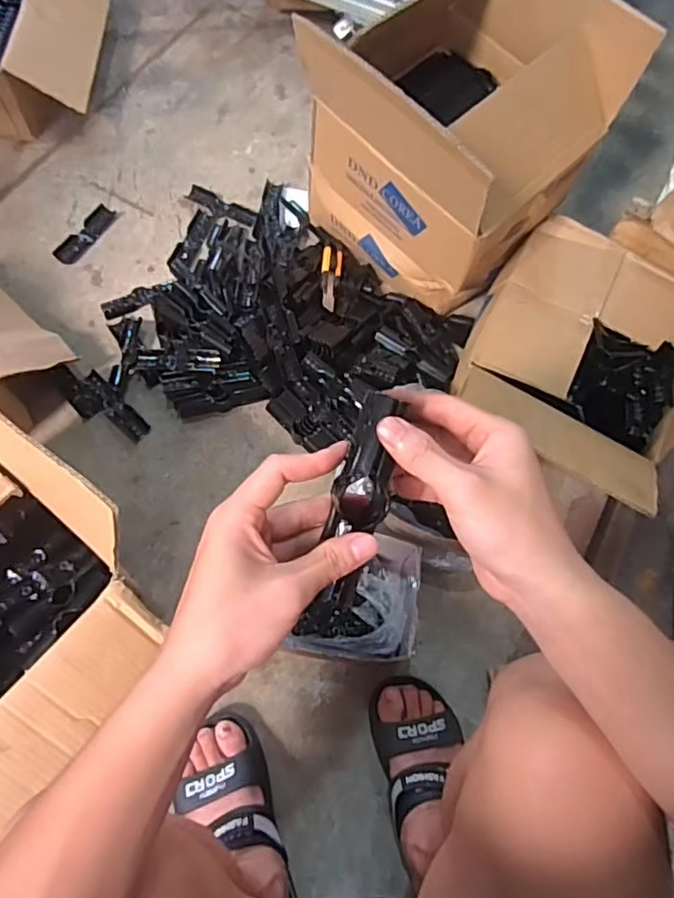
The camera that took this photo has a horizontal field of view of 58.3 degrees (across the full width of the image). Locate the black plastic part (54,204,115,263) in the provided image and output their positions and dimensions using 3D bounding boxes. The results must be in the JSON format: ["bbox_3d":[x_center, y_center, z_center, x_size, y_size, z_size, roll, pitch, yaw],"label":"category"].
[{"bbox_3d":[-0.424,-0.364,1.019,0.040,0.011,0.133,24,69,6],"label":"black plastic part"}]

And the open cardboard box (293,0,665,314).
[{"bbox_3d":[0.158,-0.432,0.884,0.319,0.379,0.315,-42,77,-18],"label":"open cardboard box"}]

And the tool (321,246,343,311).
[{"bbox_3d":[-0.009,-0.269,0.949,0.032,0.020,0.143,3,53,-2],"label":"tool"}]

